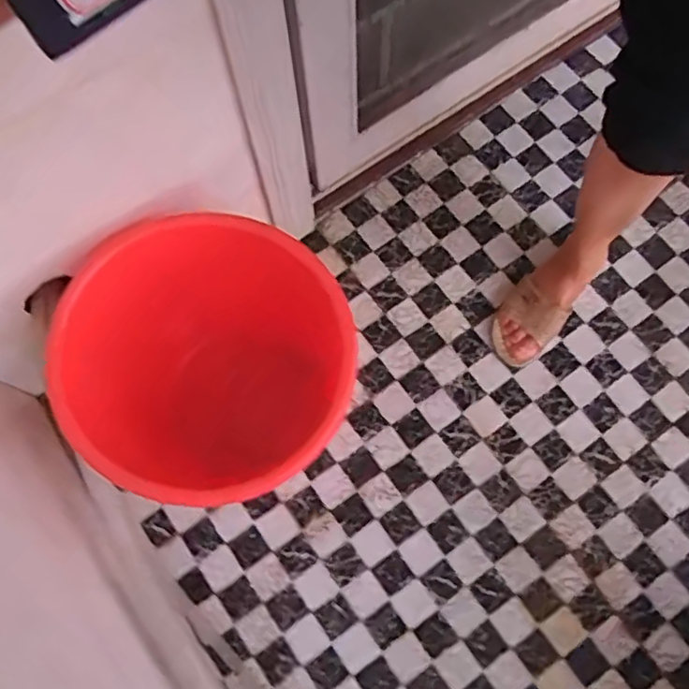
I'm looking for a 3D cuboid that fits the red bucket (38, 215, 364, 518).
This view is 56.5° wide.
[{"bbox_3d":[-0.165,0.034,0.834,0.327,0.320,0.350,1,75,-2],"label":"red bucket"}]

